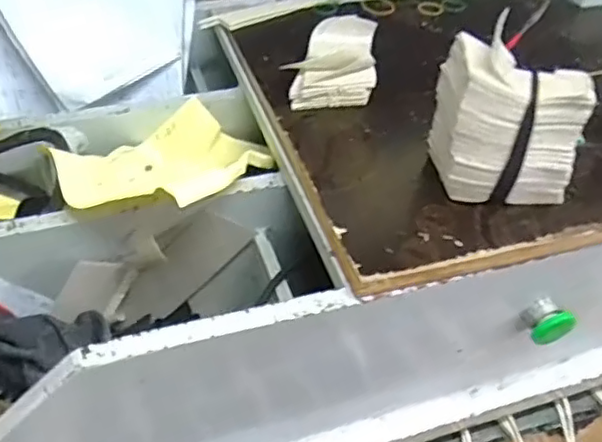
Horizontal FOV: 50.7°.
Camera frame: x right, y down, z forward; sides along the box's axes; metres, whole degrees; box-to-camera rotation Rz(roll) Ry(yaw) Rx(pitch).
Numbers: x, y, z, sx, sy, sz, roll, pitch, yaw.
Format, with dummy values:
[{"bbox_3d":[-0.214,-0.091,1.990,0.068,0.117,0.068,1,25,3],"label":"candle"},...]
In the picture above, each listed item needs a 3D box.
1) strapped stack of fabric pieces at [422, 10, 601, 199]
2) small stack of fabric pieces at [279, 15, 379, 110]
[{"bbox_3d":[0.154,-0.077,0.480,0.099,0.104,0.086,1,46,-7],"label":"strapped stack of fabric pieces"},{"bbox_3d":[0.032,-0.156,0.610,0.088,0.035,0.124,7,46,0],"label":"small stack of fabric pieces"}]

